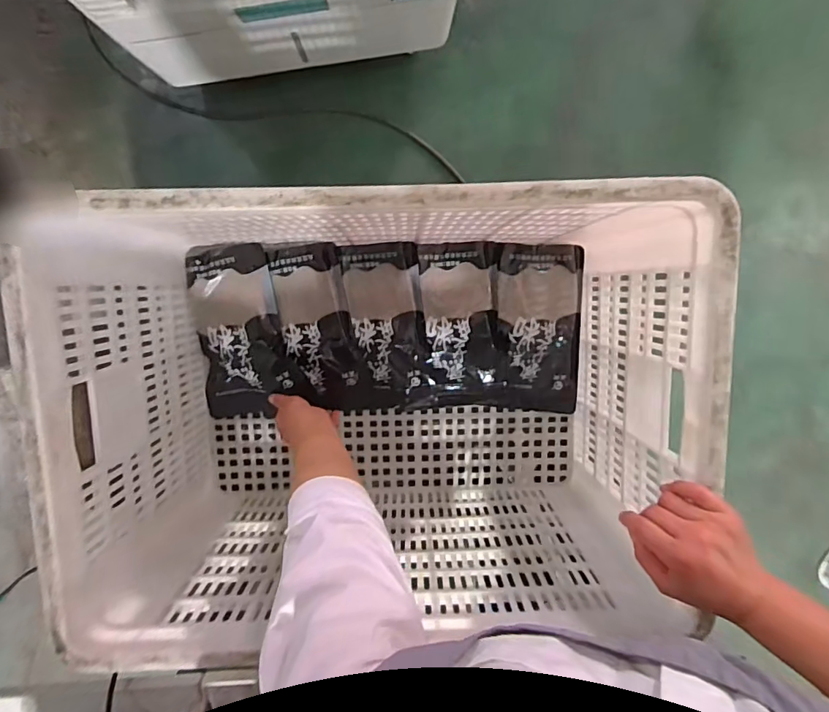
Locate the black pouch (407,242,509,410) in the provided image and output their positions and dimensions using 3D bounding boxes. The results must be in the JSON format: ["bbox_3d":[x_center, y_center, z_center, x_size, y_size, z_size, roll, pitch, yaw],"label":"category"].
[{"bbox_3d":[0.069,-0.040,0.752,0.144,0.058,0.243,-1,98,-2],"label":"black pouch"}]

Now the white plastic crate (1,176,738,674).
[{"bbox_3d":[-0.027,0.043,0.612,0.603,0.357,0.421,-3,98,-1],"label":"white plastic crate"}]

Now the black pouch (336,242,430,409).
[{"bbox_3d":[-0.038,-0.038,0.746,0.105,0.050,0.239,-8,98,-1],"label":"black pouch"}]

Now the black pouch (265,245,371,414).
[{"bbox_3d":[-0.138,-0.032,0.737,0.103,0.025,0.256,-13,109,0],"label":"black pouch"}]

